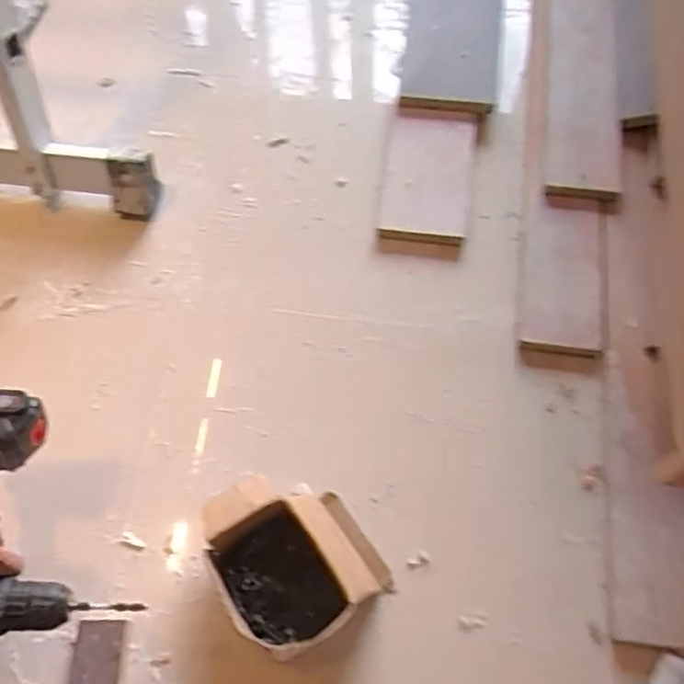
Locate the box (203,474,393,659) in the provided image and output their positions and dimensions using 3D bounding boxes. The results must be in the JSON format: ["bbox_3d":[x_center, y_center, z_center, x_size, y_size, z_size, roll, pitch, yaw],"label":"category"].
[{"bbox_3d":[-0.055,0.222,0.724,0.152,0.073,0.176,-34,67,-12],"label":"box"}]

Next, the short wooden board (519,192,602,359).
[{"bbox_3d":[0.281,-0.086,0.874,0.092,0.019,0.217,7,65,7],"label":"short wooden board"}]

